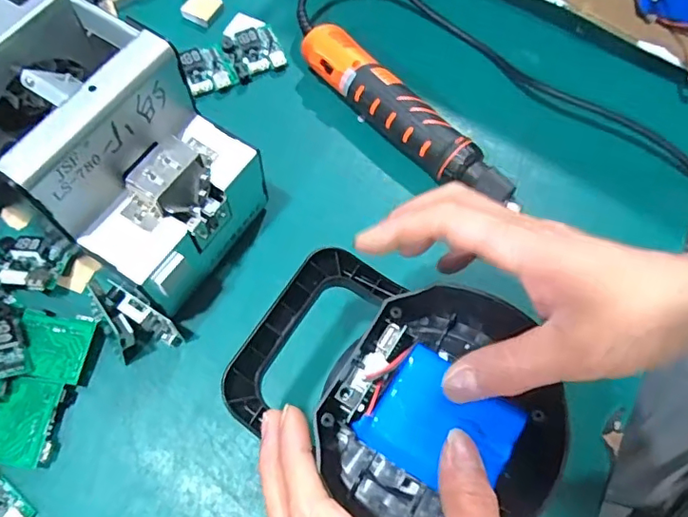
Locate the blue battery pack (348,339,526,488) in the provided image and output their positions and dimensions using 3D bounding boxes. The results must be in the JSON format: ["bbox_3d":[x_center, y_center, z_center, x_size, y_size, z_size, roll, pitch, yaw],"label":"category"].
[{"bbox_3d":[0.049,0.083,0.267,0.067,0.013,0.057,34,70,11],"label":"blue battery pack"}]

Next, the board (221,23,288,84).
[{"bbox_3d":[-0.083,-0.194,0.495,0.049,0.016,0.047,-25,71,-12],"label":"board"}]

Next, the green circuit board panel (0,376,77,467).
[{"bbox_3d":[-0.215,0.110,0.363,0.045,0.012,0.055,9,68,1],"label":"green circuit board panel"}]

